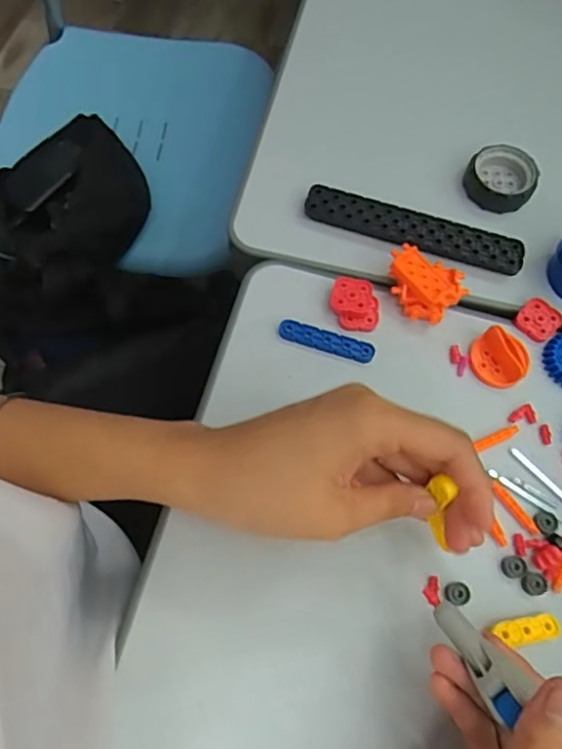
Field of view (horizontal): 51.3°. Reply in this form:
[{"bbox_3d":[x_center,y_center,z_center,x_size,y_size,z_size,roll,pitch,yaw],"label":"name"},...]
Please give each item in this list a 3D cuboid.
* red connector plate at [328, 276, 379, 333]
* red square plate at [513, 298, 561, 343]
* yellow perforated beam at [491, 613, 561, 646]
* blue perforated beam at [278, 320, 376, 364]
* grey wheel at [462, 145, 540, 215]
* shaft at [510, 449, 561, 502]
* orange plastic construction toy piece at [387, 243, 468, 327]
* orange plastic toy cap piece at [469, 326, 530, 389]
[{"bbox_3d":[0.048,-0.045,0.381,0.031,0.012,0.033,3,68,-1],"label":"red connector plate"},{"bbox_3d":[0.171,-0.036,0.386,0.026,0.005,0.027,37,71,12],"label":"red square plate"},{"bbox_3d":[0.130,0.135,0.309,0.036,0.004,0.013,-7,68,-5],"label":"yellow perforated beam"},{"bbox_3d":[0.029,-0.020,0.372,0.061,0.007,0.014,14,68,3],"label":"blue perforated beam"},{"bbox_3d":[0.158,-0.140,0.424,0.047,0.020,0.048,1,68,-2],"label":"grey wheel"},{"bbox_3d":[0.158,0.064,0.345,0.006,0.004,0.053,-39,74,-16],"label":"shaft"},{"bbox_3d":[0.094,-0.058,0.382,0.050,0.024,0.040,19,68,5],"label":"orange plastic construction toy piece"},{"bbox_3d":[0.140,-0.011,0.372,0.035,0.011,0.036,1,68,-2],"label":"orange plastic toy cap piece"}]

